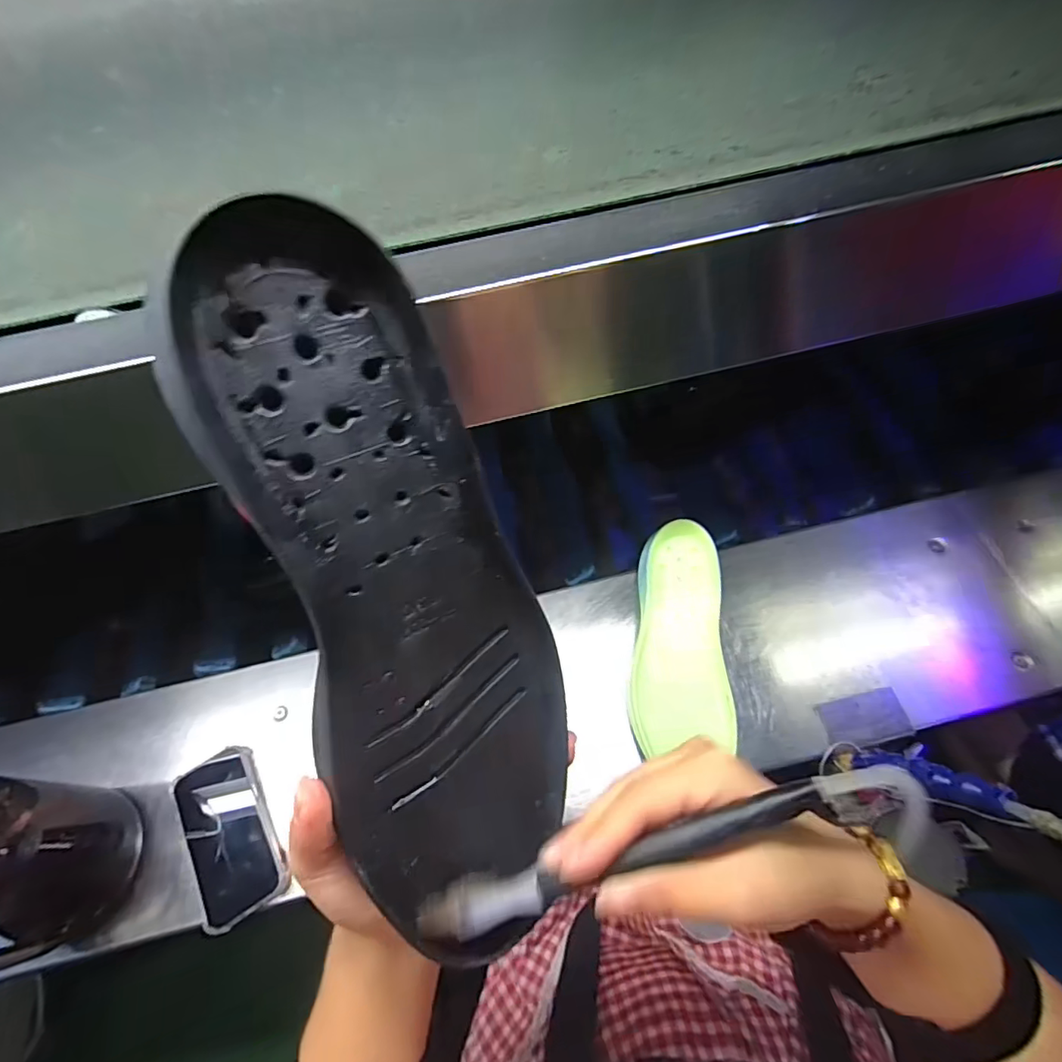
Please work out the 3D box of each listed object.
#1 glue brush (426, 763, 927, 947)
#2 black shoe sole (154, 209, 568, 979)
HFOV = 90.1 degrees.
[{"bbox_3d":[0.052,0.135,0.215,0.202,0.023,0.026,-23,60,11],"label":"glue brush"},{"bbox_3d":[-0.047,0.030,0.215,0.103,0.290,0.036,-27,21,-34],"label":"black shoe sole"}]

